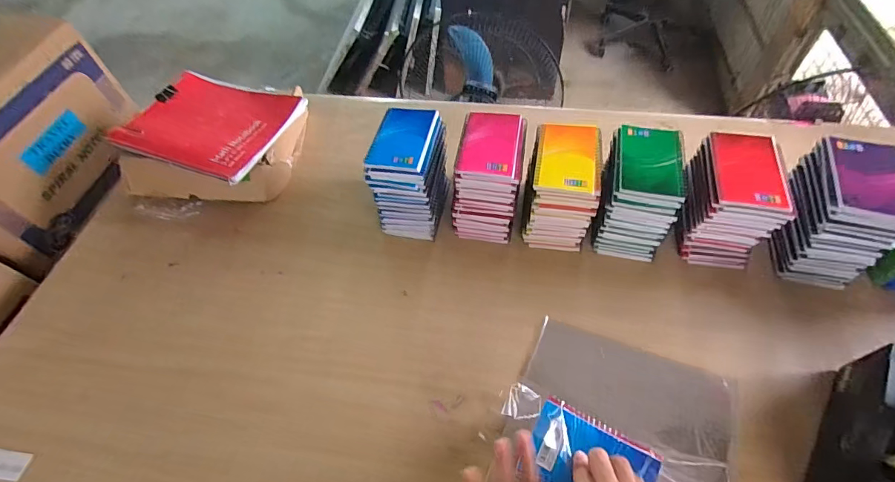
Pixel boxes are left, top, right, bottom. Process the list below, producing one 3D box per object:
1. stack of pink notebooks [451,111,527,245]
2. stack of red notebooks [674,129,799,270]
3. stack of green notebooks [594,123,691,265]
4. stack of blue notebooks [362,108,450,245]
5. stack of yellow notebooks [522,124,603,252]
[{"bbox_3d":[0.067,-0.101,0.672,0.094,0.149,0.145,8,56,9],"label":"stack of pink notebooks"},{"bbox_3d":[0.404,-0.053,0.622,0.100,0.152,0.135,6,56,8],"label":"stack of red notebooks"},{"bbox_3d":[0.280,-0.069,0.641,0.087,0.137,0.131,10,56,10],"label":"stack of green notebooks"},{"bbox_3d":[-0.057,-0.108,0.689,0.100,0.142,0.157,10,56,10],"label":"stack of blue notebooks"},{"bbox_3d":[0.175,-0.084,0.658,0.090,0.139,0.136,5,56,7],"label":"stack of yellow notebooks"}]

